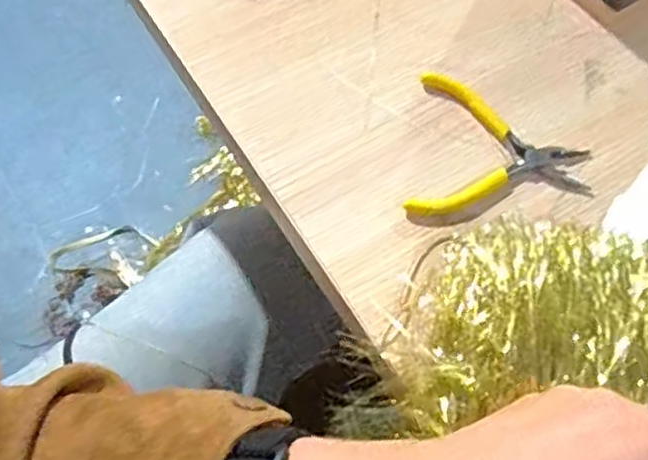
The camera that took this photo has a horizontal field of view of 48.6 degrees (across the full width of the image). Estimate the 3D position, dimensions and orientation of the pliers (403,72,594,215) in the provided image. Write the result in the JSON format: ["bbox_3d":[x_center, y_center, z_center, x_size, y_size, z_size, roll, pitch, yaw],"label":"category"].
[{"bbox_3d":[0.106,-0.045,0.424,0.104,0.007,0.101,11,60,4],"label":"pliers"}]

